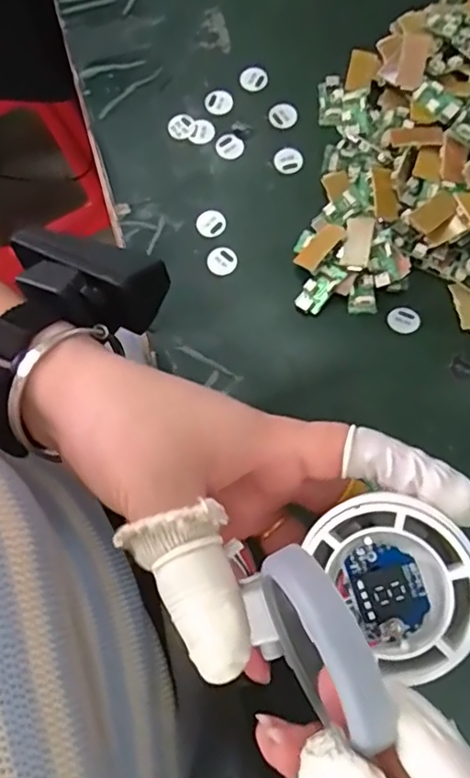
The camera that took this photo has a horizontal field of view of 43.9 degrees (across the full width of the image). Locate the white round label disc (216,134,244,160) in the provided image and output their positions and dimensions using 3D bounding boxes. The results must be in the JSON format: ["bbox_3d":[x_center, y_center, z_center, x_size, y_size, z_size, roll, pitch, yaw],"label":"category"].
[{"bbox_3d":[-0.003,-0.151,0.360,0.017,0.004,0.016,-1,76,3],"label":"white round label disc"}]

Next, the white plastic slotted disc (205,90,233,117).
[{"bbox_3d":[-0.010,-0.182,0.369,0.017,0.004,0.017,-5,75,0],"label":"white plastic slotted disc"}]

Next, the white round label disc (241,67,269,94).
[{"bbox_3d":[0.012,-0.200,0.374,0.018,0.004,0.017,0,75,2],"label":"white round label disc"}]

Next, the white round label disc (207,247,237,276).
[{"bbox_3d":[-0.008,-0.075,0.339,0.017,0.004,0.018,-1,76,3],"label":"white round label disc"}]

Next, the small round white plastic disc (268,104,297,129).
[{"bbox_3d":[0.030,-0.173,0.369,0.018,0.004,0.016,0,76,3],"label":"small round white plastic disc"}]

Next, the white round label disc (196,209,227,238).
[{"bbox_3d":[-0.014,-0.098,0.344,0.017,0.004,0.016,-1,76,3],"label":"white round label disc"}]

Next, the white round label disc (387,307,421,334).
[{"bbox_3d":[0.093,-0.038,0.321,0.017,0.004,0.015,15,78,7],"label":"white round label disc"}]

